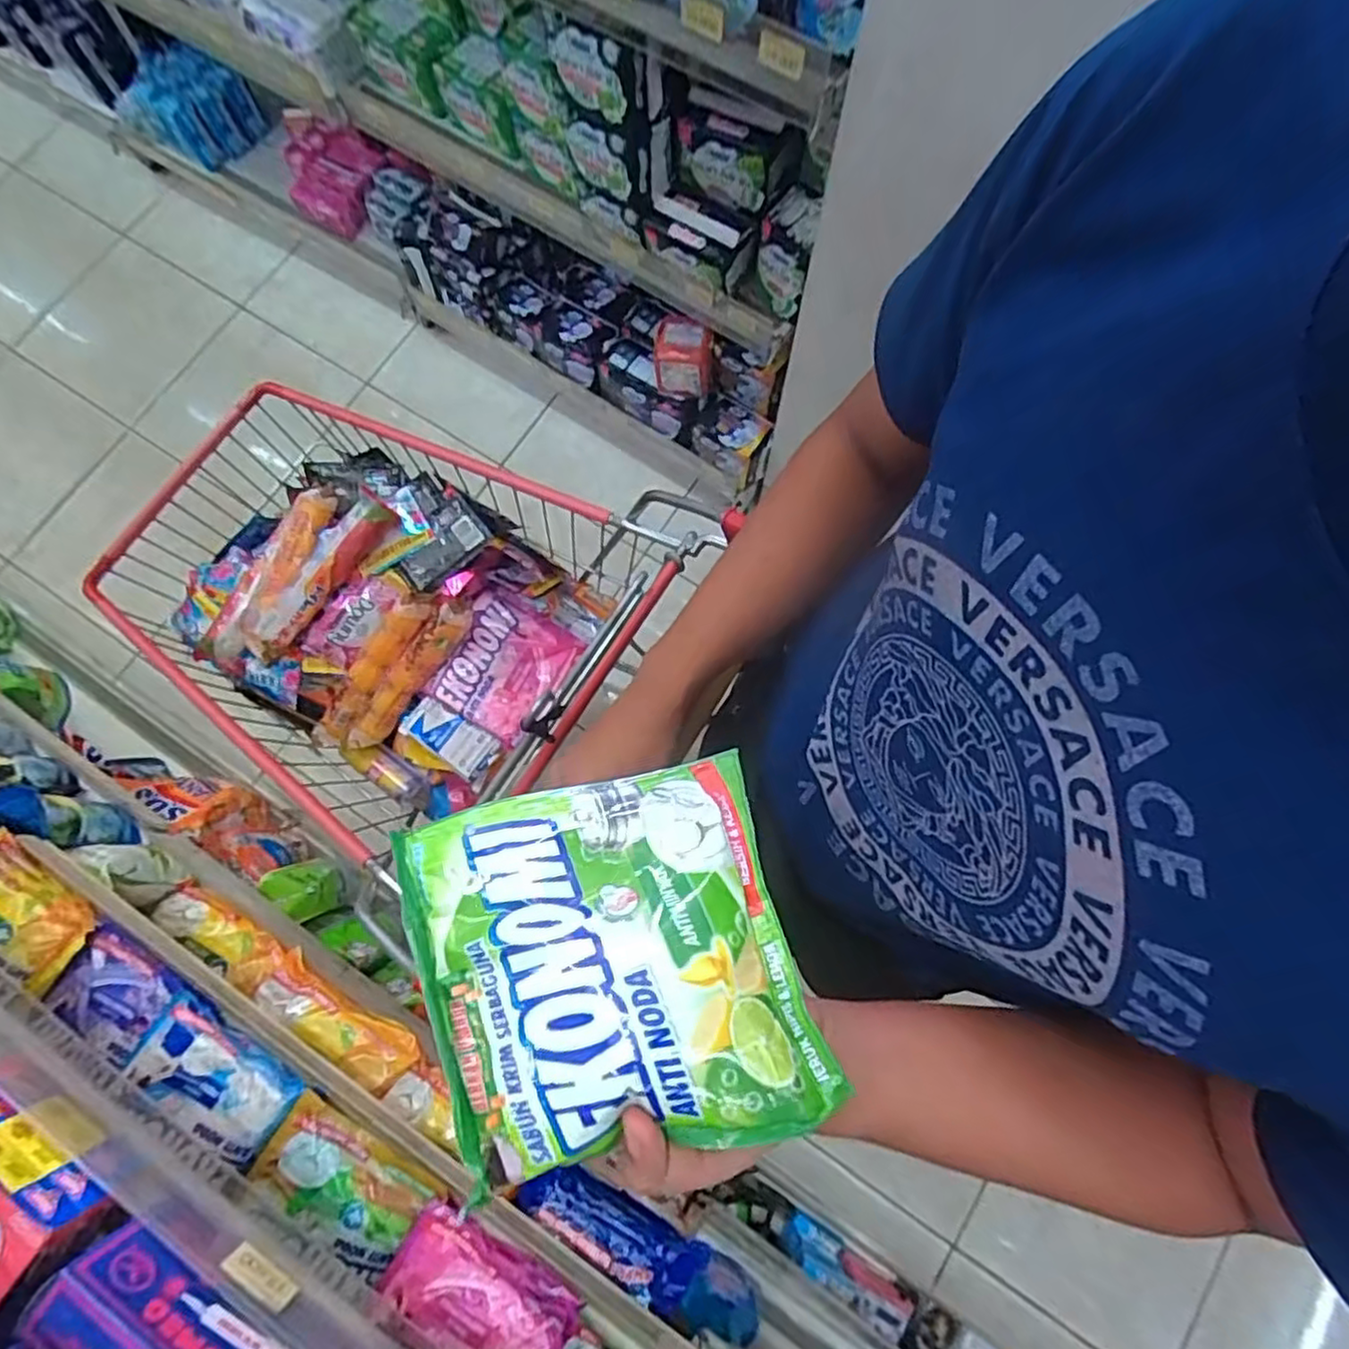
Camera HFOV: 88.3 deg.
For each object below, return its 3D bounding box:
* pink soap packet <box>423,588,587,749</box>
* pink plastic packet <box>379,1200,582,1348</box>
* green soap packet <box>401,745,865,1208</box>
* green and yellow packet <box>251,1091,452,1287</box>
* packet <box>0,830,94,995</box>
[{"bbox_3d":[-0.201,-0.012,0.826,0.134,0.050,0.158,29,79,8],"label":"pink soap packet"},{"bbox_3d":[-0.172,0.561,0.620,0.170,0.031,0.084,26,79,7],"label":"pink plastic packet"},{"bbox_3d":[-0.032,0.119,0.302,0.159,0.029,0.154,-13,54,-8],"label":"green soap packet"},{"bbox_3d":[-0.317,0.484,0.660,0.158,0.030,0.085,33,80,8],"label":"green and yellow packet"},{"bbox_3d":[-0.685,0.242,0.723,0.174,0.046,0.070,35,80,9],"label":"packet"}]

